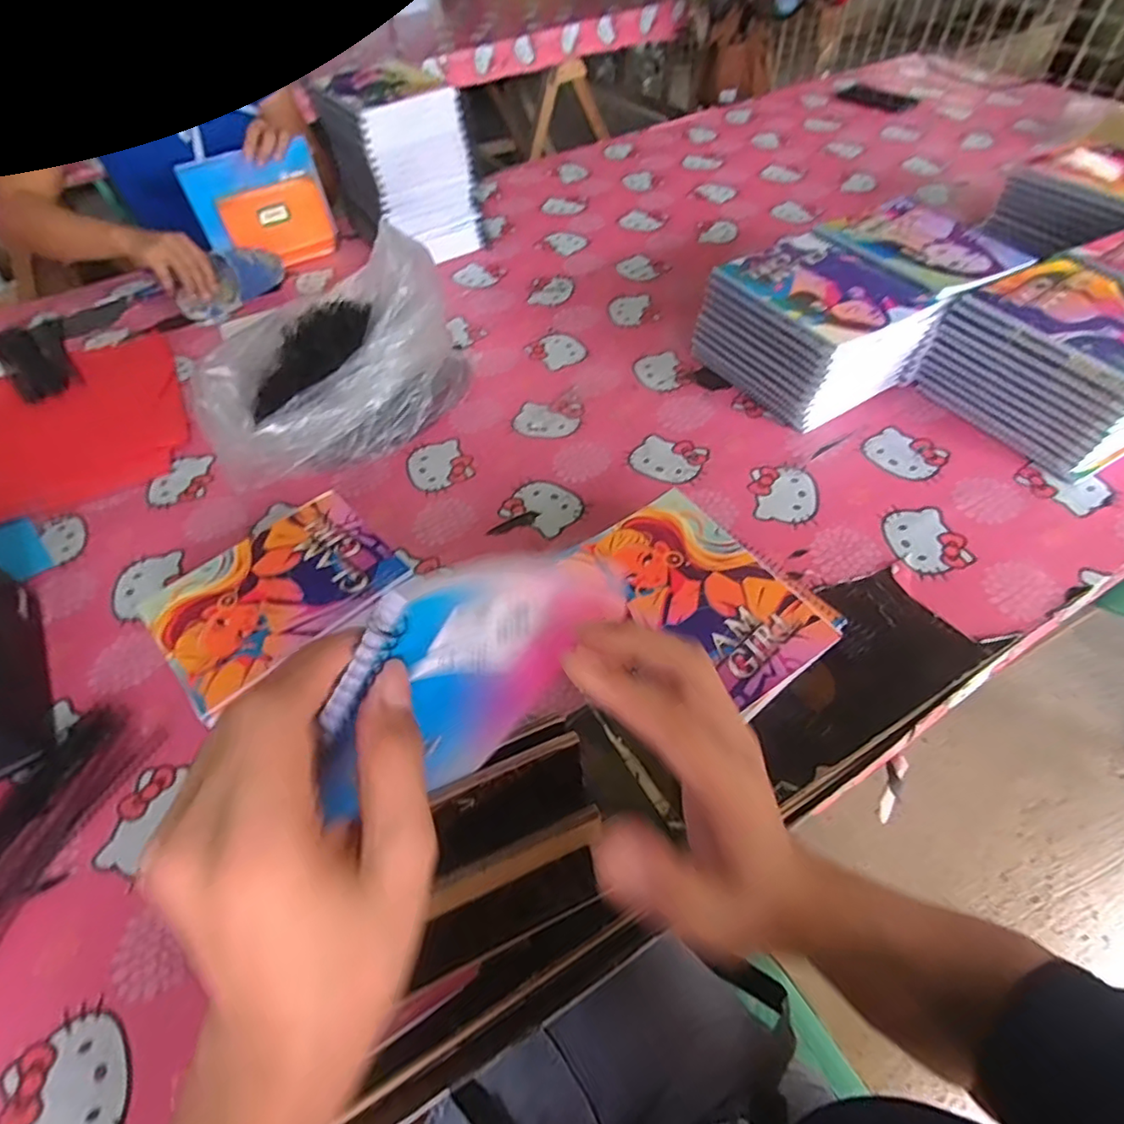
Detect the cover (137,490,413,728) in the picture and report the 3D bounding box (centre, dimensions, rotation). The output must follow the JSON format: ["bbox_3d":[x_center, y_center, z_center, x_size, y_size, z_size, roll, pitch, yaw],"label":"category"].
[{"bbox_3d":[-0.251,0.024,0.528,0.193,0.006,0.148,-38,58,-22],"label":"cover"}]

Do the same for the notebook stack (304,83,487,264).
[{"bbox_3d":[-0.250,-0.622,0.964,0.157,0.216,0.202,-29,55,-17],"label":"notebook stack"}]

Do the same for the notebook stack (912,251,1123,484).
[{"bbox_3d":[0.529,-0.213,0.640,0.182,0.114,0.199,-27,54,-15],"label":"notebook stack"}]

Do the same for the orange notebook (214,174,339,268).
[{"bbox_3d":[-0.462,-0.557,0.997,0.160,0.115,0.009,-30,38,-19],"label":"orange notebook"}]

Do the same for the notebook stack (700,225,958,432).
[{"bbox_3d":[0.289,-0.270,0.704,0.170,0.120,0.202,-30,55,-18],"label":"notebook stack"}]

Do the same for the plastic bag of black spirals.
[{"bbox_3d":[-0.266,-0.223,0.690,0.304,0.158,0.211,-36,57,-21],"label":"plastic bag of black spirals"}]

